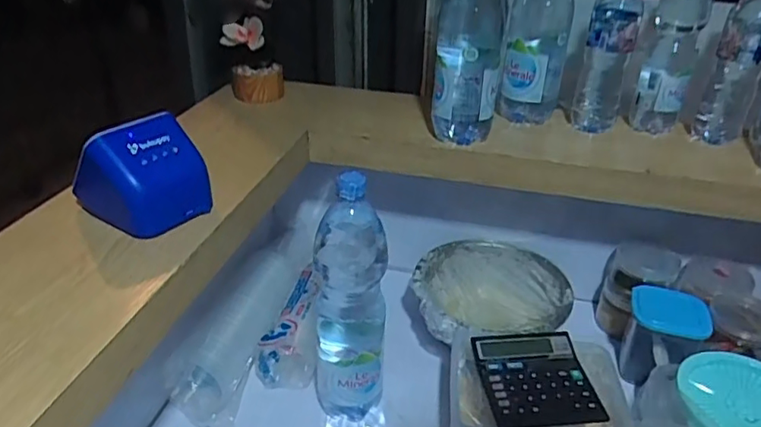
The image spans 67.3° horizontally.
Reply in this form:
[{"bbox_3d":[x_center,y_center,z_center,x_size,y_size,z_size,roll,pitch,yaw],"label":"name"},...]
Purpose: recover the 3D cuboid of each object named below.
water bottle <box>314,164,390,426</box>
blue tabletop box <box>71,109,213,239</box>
[{"bbox_3d":[-0.036,0.118,0.680,0.084,0.349,0.085,2,30,-1],"label":"water bottle"},{"bbox_3d":[-0.241,-0.045,0.586,0.096,0.093,0.098,21,35,28],"label":"blue tabletop box"}]

